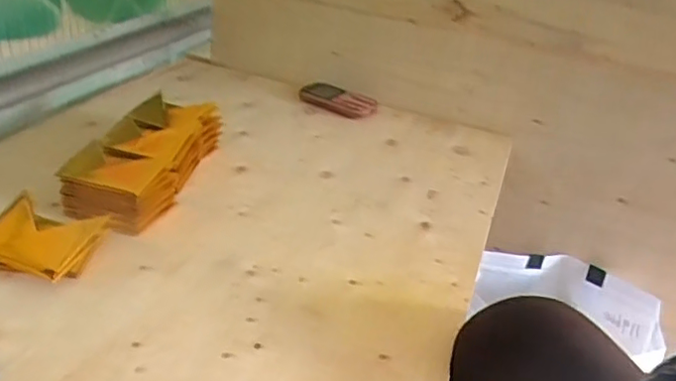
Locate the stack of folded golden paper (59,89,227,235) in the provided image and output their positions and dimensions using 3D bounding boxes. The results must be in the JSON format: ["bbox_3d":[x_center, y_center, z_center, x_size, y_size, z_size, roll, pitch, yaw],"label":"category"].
[{"bbox_3d":[-0.234,-0.042,0.719,0.111,0.063,0.252,9,30,5],"label":"stack of folded golden paper"}]

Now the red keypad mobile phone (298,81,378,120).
[{"bbox_3d":[0.001,-0.158,1.002,0.128,0.026,0.055,22,34,24],"label":"red keypad mobile phone"}]

